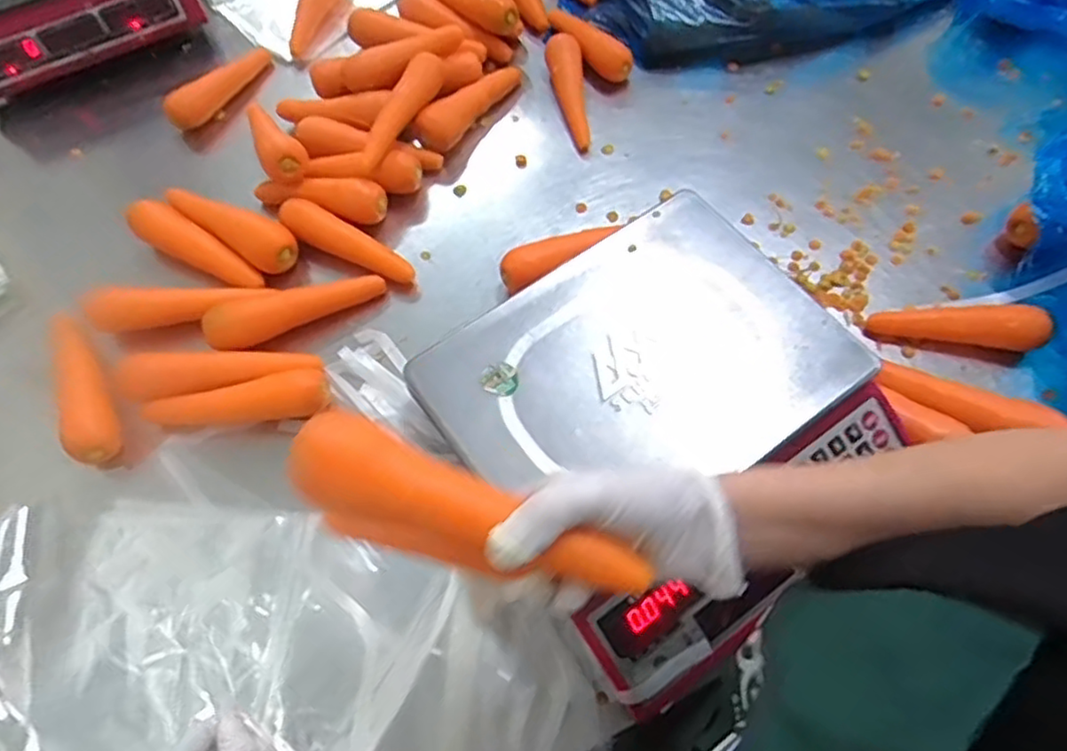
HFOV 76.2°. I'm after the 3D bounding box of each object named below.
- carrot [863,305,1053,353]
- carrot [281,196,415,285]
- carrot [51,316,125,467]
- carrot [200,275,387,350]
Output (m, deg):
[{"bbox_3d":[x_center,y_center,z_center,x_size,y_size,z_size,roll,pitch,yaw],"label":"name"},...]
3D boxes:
[{"bbox_3d":[0.381,-0.048,0.611,0.138,0.039,0.028,9,63,9],"label":"carrot"},{"bbox_3d":[-0.190,-0.134,0.691,0.152,0.039,0.034,27,67,17],"label":"carrot"},{"bbox_3d":[-0.422,0.007,0.631,0.049,0.049,0.174,-33,52,-13],"label":"carrot"},{"bbox_3d":[-0.225,-0.062,0.651,0.164,0.038,0.038,-21,63,-7],"label":"carrot"}]

